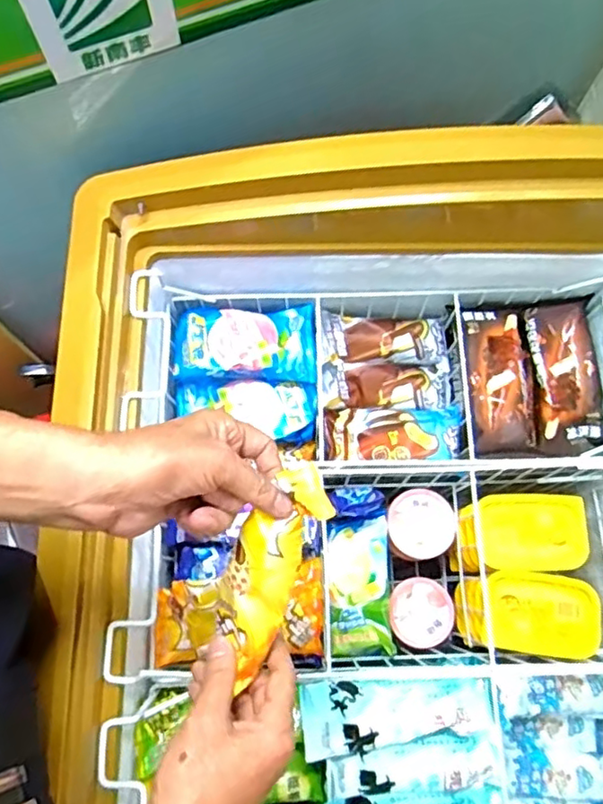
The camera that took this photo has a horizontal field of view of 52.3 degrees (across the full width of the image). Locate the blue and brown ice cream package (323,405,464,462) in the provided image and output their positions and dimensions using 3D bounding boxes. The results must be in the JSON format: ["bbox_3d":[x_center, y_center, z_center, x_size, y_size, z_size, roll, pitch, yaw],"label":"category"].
[{"bbox_3d":[0.110,0.033,0.733,0.166,0.097,0.037,0,113,-1],"label":"blue and brown ice cream package"}]

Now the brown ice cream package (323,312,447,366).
[{"bbox_3d":[0.104,-0.079,0.785,0.158,0.023,0.062,1,74,-1],"label":"brown ice cream package"}]

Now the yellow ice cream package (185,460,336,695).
[{"bbox_3d":[-0.031,0.118,0.433,0.069,0.017,0.162,30,107,7],"label":"yellow ice cream package"}]

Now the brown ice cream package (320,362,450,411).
[{"bbox_3d":[0.107,-0.020,0.780,0.161,0.022,0.058,-2,74,-1],"label":"brown ice cream package"}]

